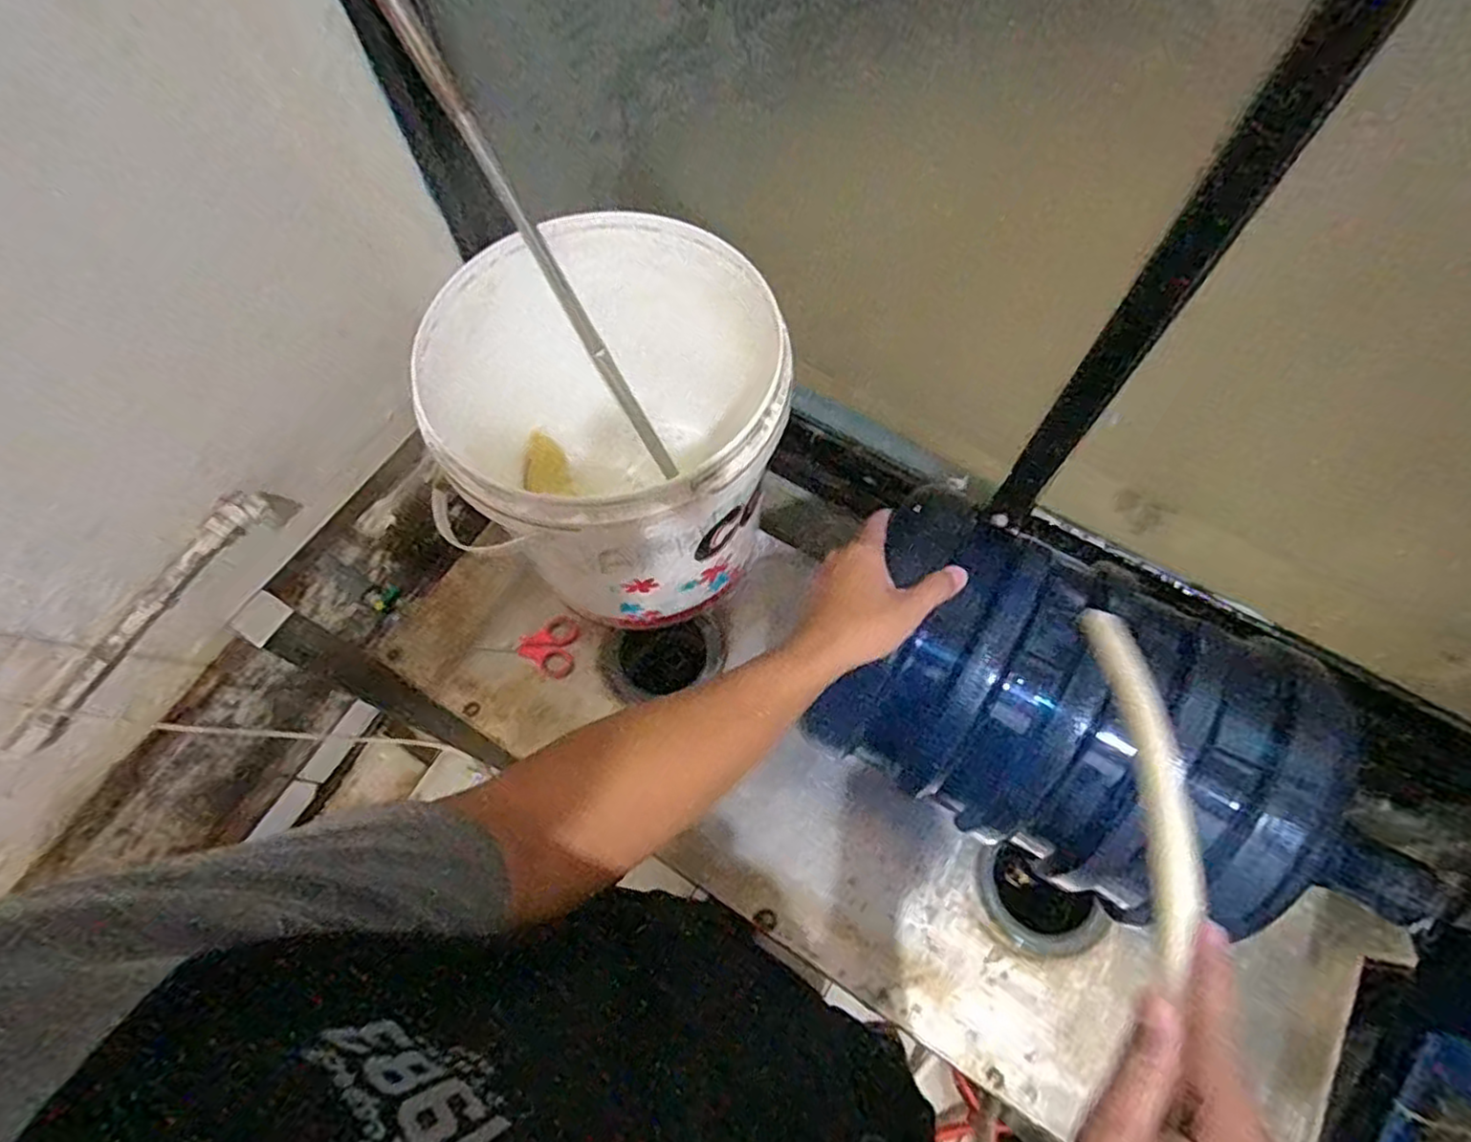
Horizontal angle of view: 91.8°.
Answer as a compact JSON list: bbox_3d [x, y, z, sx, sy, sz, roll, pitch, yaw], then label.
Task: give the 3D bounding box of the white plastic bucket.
[{"bbox_3d":[-0.106,-0.132,0.716,0.294,0.299,0.309,-1,69,2],"label":"white plastic bucket"}]

